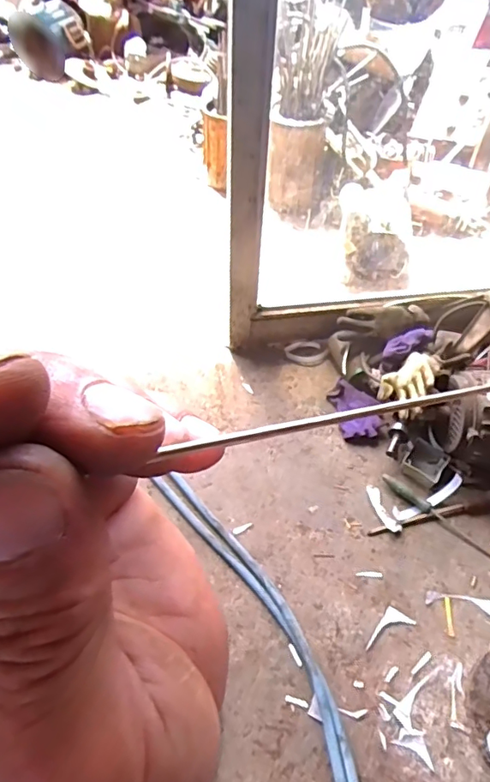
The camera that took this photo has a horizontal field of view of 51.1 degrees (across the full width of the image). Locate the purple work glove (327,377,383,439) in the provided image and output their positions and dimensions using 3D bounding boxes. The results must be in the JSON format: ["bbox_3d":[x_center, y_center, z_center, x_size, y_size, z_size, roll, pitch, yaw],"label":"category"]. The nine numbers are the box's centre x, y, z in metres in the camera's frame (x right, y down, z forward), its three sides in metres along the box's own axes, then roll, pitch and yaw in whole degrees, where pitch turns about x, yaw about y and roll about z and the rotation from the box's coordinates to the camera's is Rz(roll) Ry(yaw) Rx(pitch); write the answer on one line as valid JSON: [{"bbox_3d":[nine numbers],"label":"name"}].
[{"bbox_3d":[0.239,0.042,1.095,0.087,0.046,0.128,-9,54,-8],"label":"purple work glove"}]

